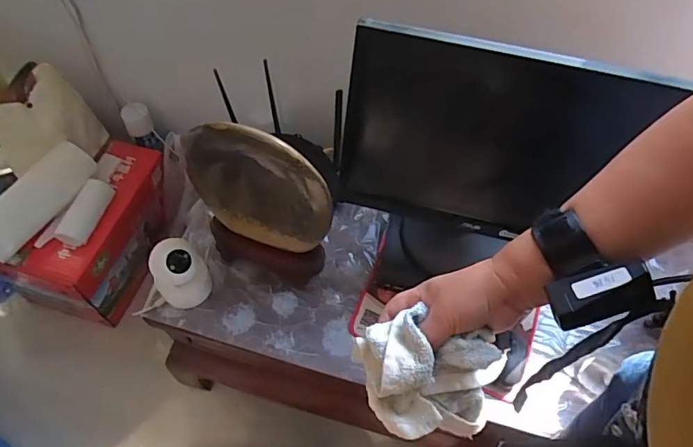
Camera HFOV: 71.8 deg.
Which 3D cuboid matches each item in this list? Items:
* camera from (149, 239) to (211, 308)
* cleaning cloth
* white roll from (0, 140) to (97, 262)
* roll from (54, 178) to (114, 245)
[{"bbox_3d":[-0.268,0.082,0.774,0.083,0.121,0.068,-34,67,-21],"label":"camera"},{"bbox_3d":[0.071,0.136,0.429,0.116,0.099,0.094,-5,60,-7],"label":"cleaning cloth"},{"bbox_3d":[-0.664,-0.054,1.031,0.092,0.079,0.282,28,61,13],"label":"white roll"},{"bbox_3d":[-0.580,-0.033,1.061,0.055,0.048,0.160,17,60,7],"label":"roll"}]

